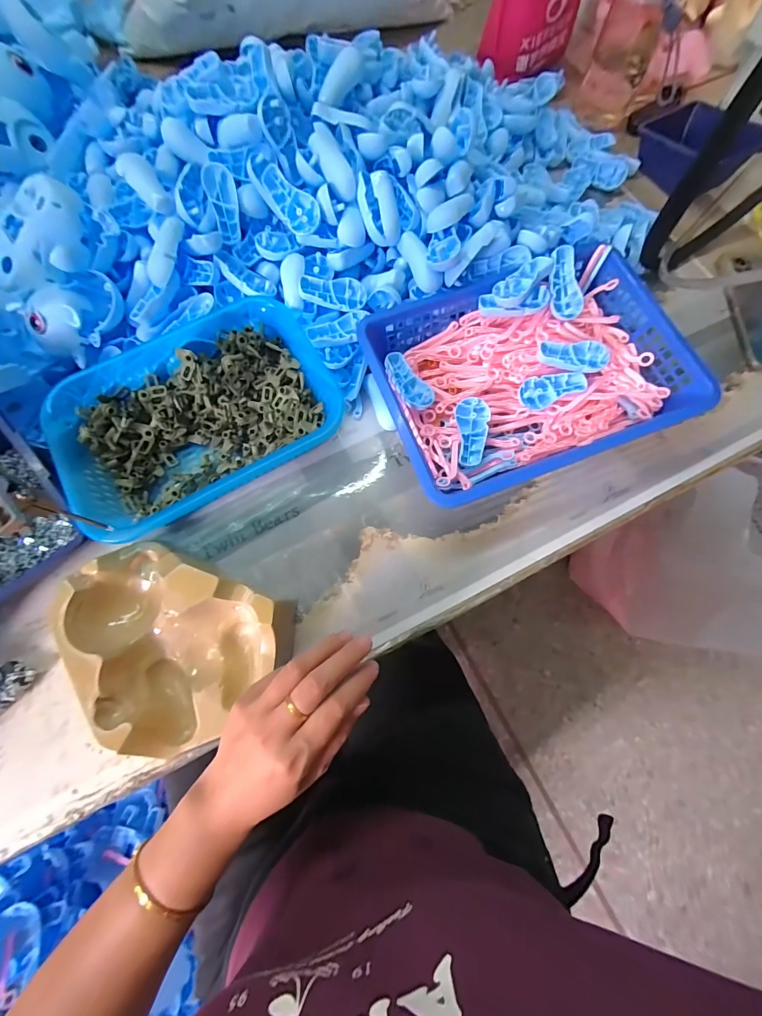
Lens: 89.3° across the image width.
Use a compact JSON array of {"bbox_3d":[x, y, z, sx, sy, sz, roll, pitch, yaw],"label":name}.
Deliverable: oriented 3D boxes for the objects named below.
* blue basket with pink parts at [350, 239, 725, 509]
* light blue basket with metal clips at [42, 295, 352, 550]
[{"bbox_3d":[0.147,-0.139,0.398,0.293,0.062,0.216,-19,75,-5],"label":"blue basket with pink parts"},{"bbox_3d":[-0.178,-0.098,0.389,0.258,0.054,0.199,-26,75,-7],"label":"light blue basket with metal clips"}]

